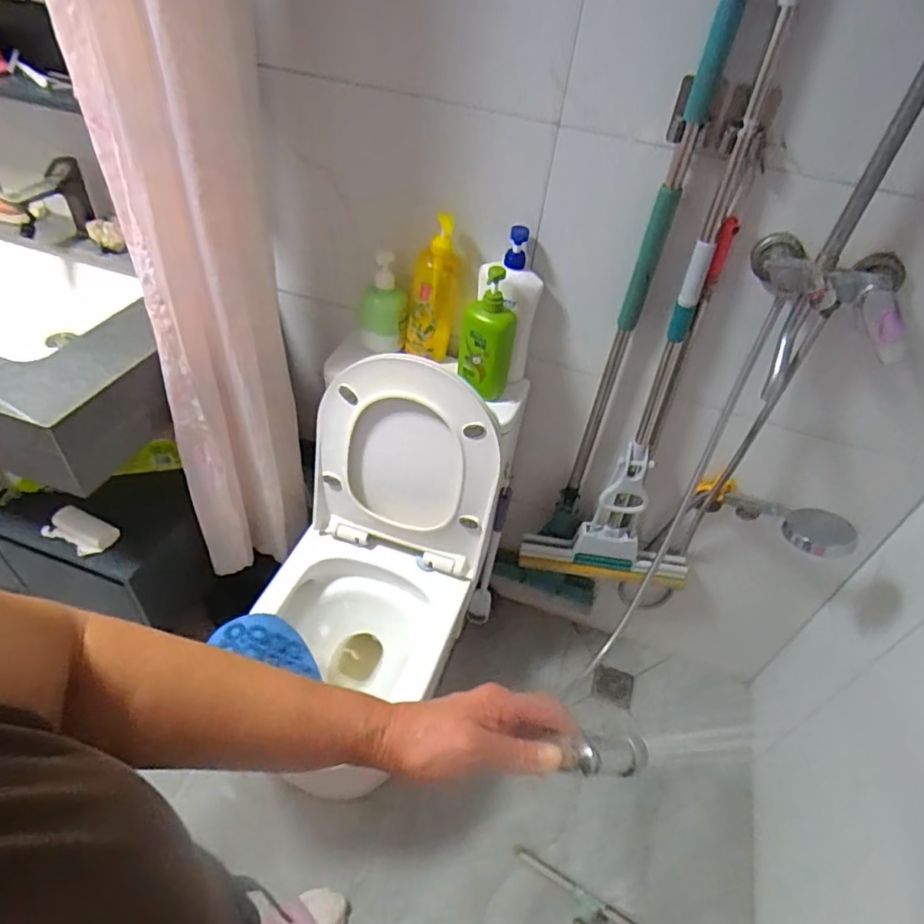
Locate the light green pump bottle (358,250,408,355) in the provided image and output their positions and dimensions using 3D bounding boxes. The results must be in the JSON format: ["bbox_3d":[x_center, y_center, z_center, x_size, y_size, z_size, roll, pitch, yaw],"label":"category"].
[{"bbox_3d":[-0.144,-0.288,1.077,0.088,0.168,0.051,-2,44,-10],"label":"light green pump bottle"}]

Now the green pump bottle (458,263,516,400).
[{"bbox_3d":[0.044,-0.215,1.005,0.093,0.220,0.071,9,43,1],"label":"green pump bottle"}]

